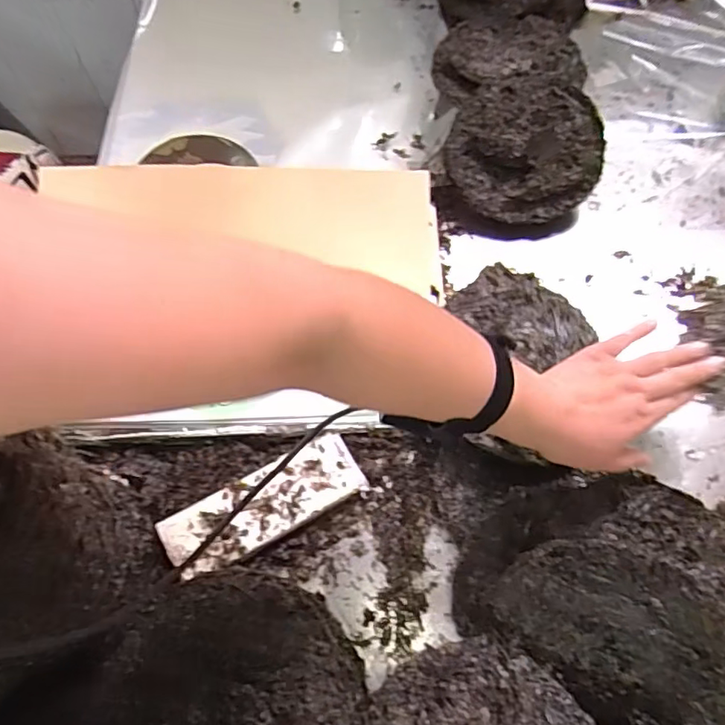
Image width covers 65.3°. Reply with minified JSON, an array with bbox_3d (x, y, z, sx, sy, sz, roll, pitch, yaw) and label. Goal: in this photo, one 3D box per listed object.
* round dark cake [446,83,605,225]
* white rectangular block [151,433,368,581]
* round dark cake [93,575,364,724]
[{"bbox_3d":[0.208,-0.270,0.725,0.188,0.026,0.171,2,89,7],"label":"round dark cake"},{"bbox_3d":[-0.100,0.147,0.582,0.204,0.022,0.072,-27,67,-13],"label":"white rectangular block"},{"bbox_3d":[-0.110,0.263,0.434,0.202,0.039,0.192,0,64,0],"label":"round dark cake"}]

